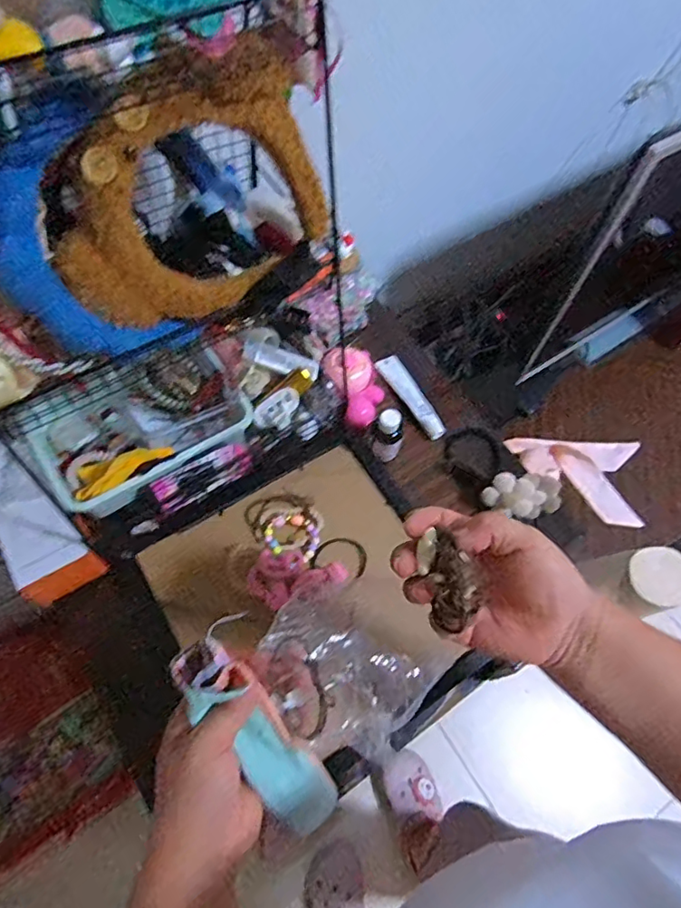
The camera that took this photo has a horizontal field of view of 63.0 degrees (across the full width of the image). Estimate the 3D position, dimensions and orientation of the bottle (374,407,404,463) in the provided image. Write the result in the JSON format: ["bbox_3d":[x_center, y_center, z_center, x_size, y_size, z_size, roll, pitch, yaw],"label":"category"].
[{"bbox_3d":[0.050,-0.019,0.565,0.029,0.054,0.030,2,62,-3],"label":"bottle"}]

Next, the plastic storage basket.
[{"bbox_3d":[-0.192,-0.030,0.544,0.190,0.062,0.122,-30,68,-18],"label":"plastic storage basket"}]

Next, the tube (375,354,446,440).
[{"bbox_3d":[0.082,-0.068,0.638,0.027,0.010,0.118,-25,67,-16],"label":"tube"}]

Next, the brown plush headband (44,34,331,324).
[{"bbox_3d":[-0.097,-0.167,0.367,0.185,0.148,0.027,-28,43,-15],"label":"brown plush headband"}]

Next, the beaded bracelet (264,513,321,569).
[{"bbox_3d":[-0.046,0.080,0.537,0.054,0.015,0.047,42,67,17],"label":"beaded bracelet"}]

